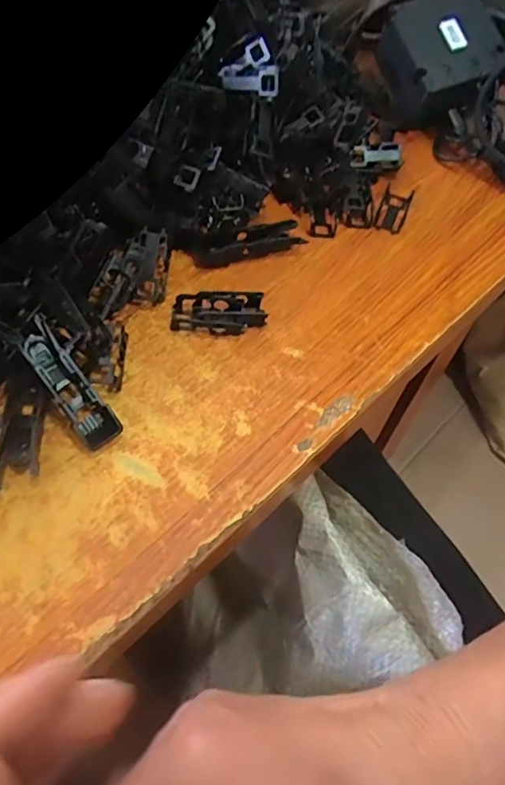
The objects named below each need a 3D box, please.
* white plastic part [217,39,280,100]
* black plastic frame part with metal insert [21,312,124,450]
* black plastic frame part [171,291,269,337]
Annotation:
[{"bbox_3d":[-0.003,-0.203,0.347,0.034,0.018,0.041,0,55,-5],"label":"white plastic part"},{"bbox_3d":[-0.087,-0.004,0.261,0.019,0.013,0.066,-34,84,-25],"label":"black plastic frame part with metal insert"},{"bbox_3d":[-0.019,-0.044,0.309,0.051,0.013,0.022,-3,56,-7],"label":"black plastic frame part"}]

